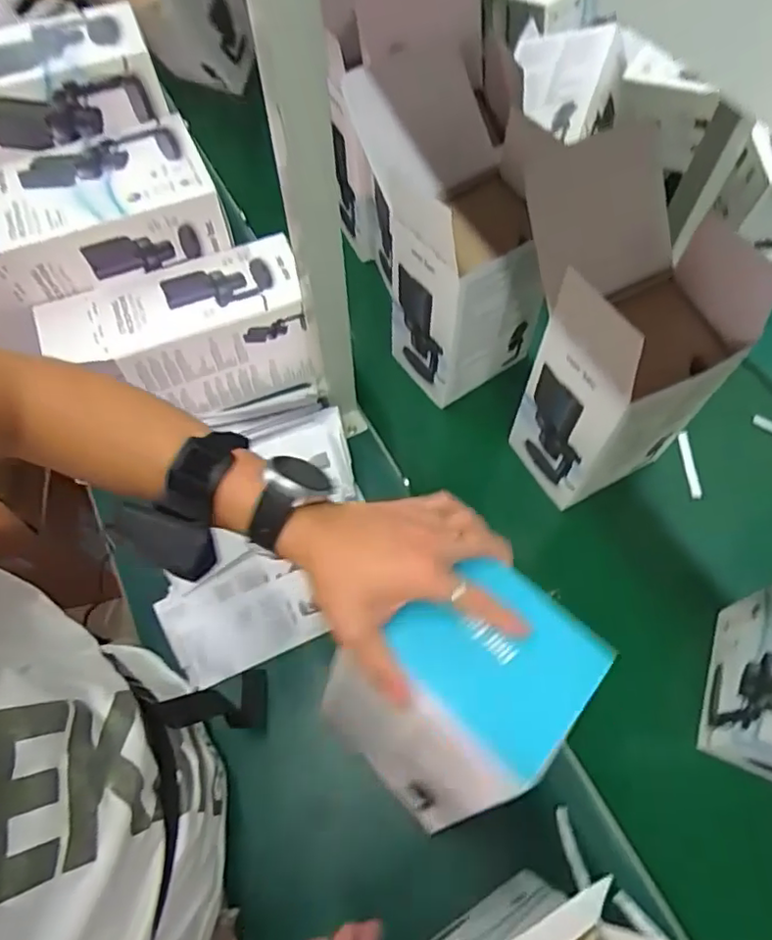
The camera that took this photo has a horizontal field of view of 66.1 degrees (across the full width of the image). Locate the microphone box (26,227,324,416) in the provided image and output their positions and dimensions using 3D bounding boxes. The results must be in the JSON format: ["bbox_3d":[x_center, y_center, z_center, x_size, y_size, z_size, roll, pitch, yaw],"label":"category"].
[{"bbox_3d":[-0.234,-0.159,0.728,0.272,0.137,0.119,-21,65,-11],"label":"microphone box"}]

